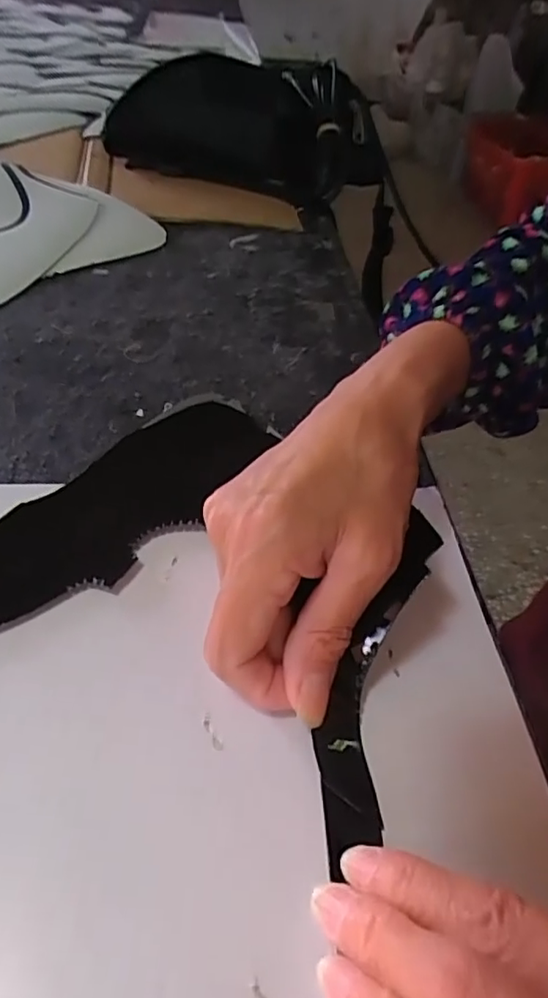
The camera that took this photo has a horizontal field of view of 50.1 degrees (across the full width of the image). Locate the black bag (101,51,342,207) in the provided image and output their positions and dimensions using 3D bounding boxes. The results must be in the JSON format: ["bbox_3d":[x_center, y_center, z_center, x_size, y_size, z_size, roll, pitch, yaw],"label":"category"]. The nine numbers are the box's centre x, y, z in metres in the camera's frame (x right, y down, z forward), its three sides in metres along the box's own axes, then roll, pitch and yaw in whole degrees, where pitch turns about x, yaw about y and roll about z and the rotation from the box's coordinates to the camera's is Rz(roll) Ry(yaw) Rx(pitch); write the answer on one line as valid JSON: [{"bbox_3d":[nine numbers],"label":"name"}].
[{"bbox_3d":[-0.046,-0.349,0.539,0.188,0.085,0.118,15,47,9],"label":"black bag"}]

